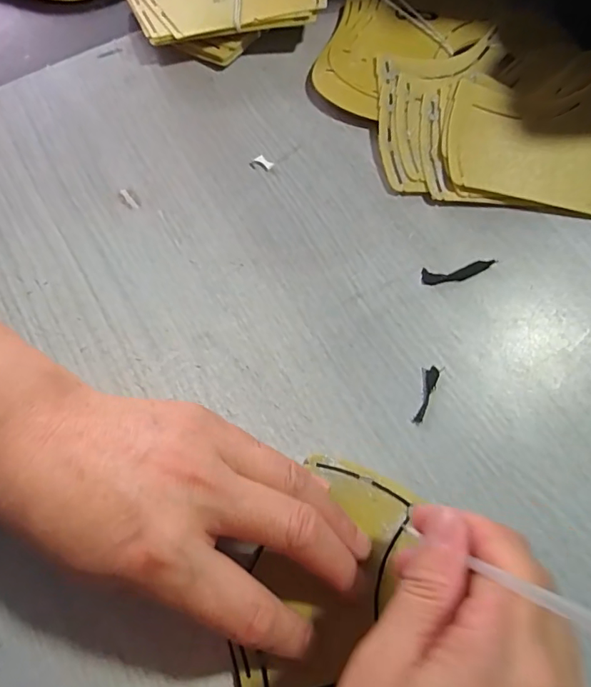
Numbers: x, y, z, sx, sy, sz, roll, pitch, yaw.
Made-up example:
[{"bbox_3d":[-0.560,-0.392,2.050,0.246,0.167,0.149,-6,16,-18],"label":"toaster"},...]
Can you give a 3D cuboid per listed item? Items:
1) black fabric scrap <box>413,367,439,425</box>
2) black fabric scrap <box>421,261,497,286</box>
[{"bbox_3d":[0.068,0.027,0.258,0.007,0.004,0.032,18,71,7],"label":"black fabric scrap"},{"bbox_3d":[0.093,-0.041,0.282,0.042,0.004,0.010,-8,70,-2],"label":"black fabric scrap"}]

